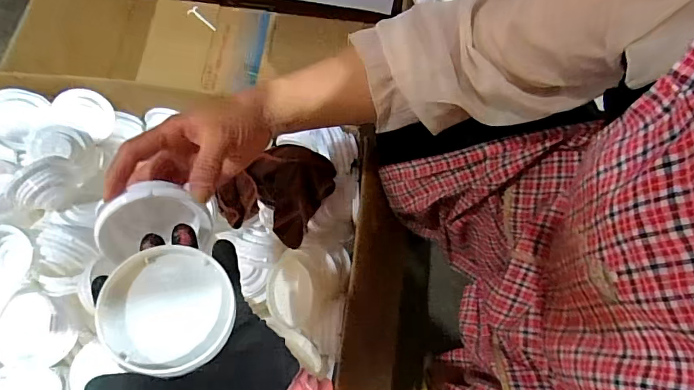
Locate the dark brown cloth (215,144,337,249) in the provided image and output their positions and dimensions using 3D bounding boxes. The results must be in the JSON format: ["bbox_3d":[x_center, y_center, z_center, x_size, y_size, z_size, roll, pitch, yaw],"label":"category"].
[{"bbox_3d":[-0.093,-0.007,0.562,0.141,0.082,0.106,22,69,8],"label":"dark brown cloth"}]

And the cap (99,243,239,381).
[{"bbox_3d":[-0.127,0.080,0.310,0.082,0.020,0.082,7,55,-9],"label":"cap"}]

